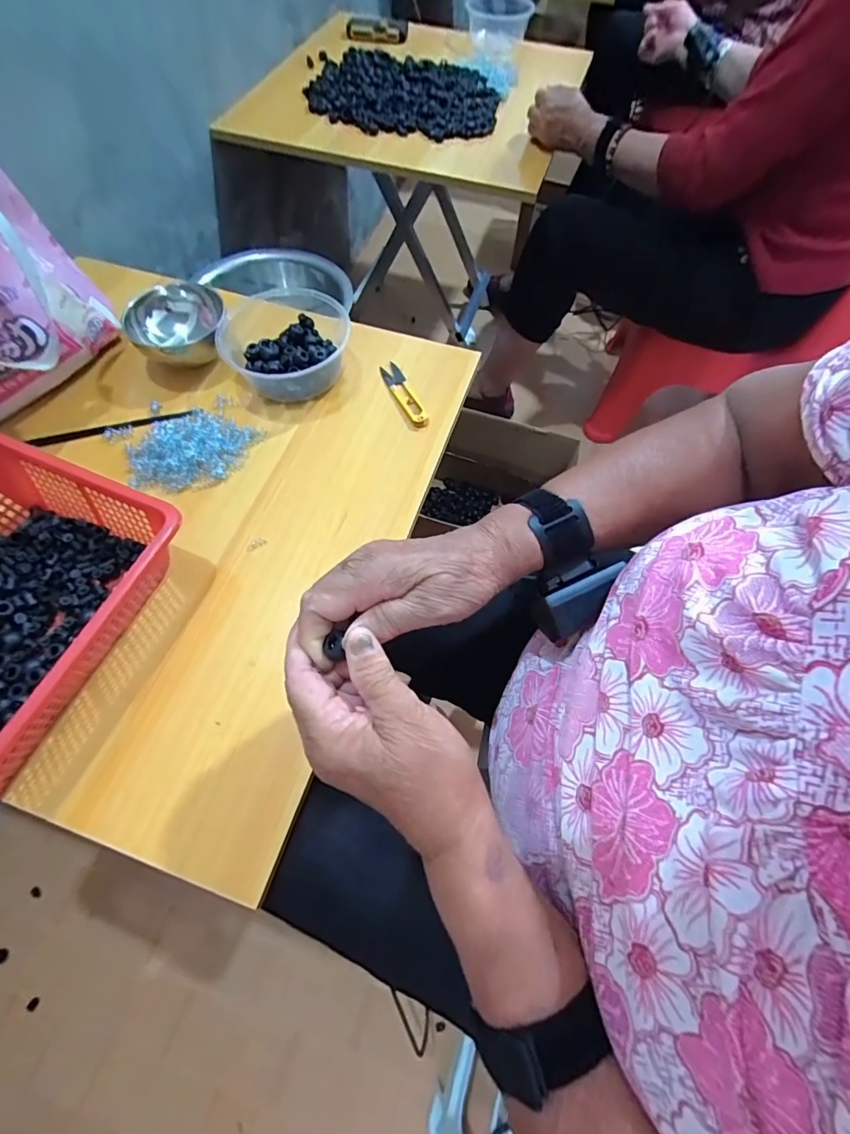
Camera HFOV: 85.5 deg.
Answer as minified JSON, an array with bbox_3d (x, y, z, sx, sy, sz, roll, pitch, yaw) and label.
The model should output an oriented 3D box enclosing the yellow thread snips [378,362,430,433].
[{"bbox_3d":[-0.025,-0.204,0.540,0.024,0.011,0.107,-20,66,-11],"label":"yellow thread snips"}]

